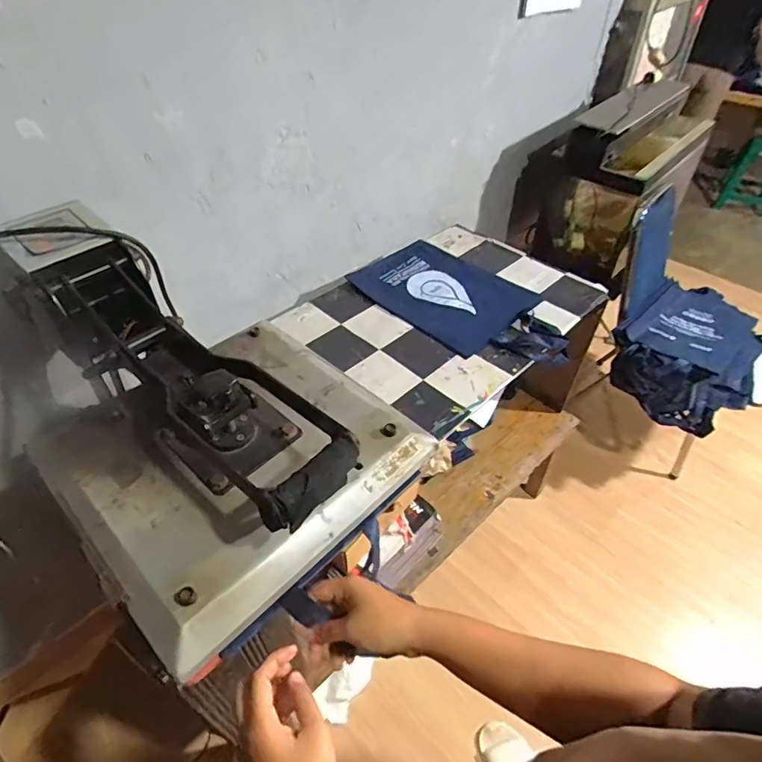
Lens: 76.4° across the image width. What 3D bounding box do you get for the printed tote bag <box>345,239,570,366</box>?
[{"bbox_3d":[0.197,-0.193,1.153,0.294,0.021,0.516,-30,52,-26],"label":"printed tote bag"}]

